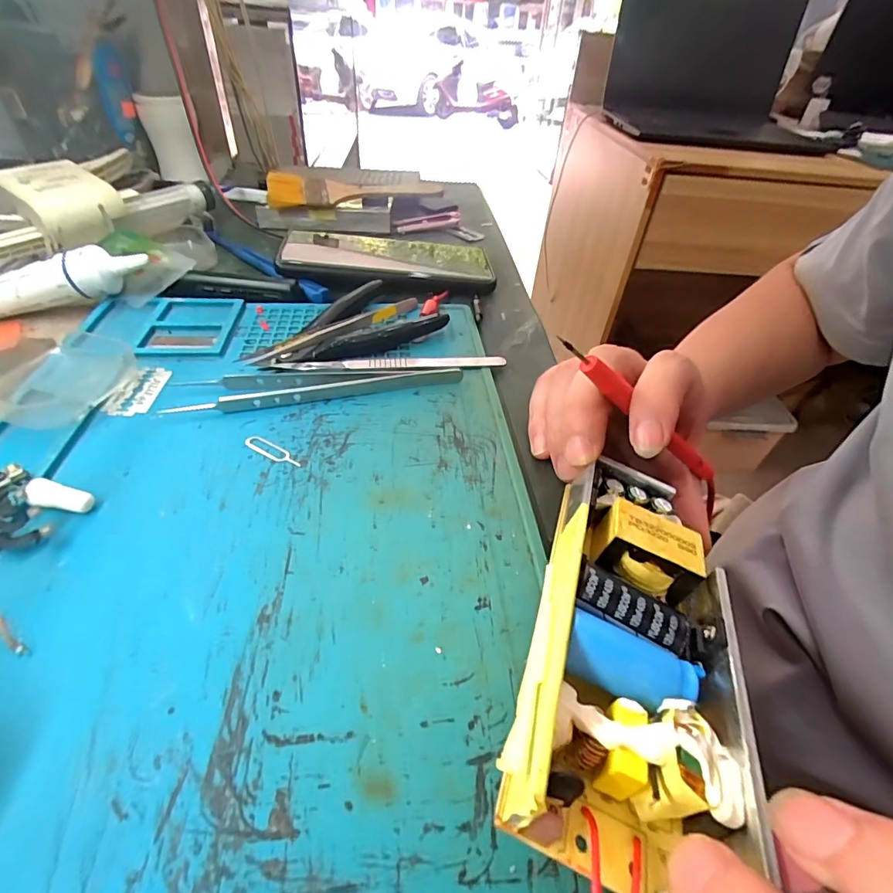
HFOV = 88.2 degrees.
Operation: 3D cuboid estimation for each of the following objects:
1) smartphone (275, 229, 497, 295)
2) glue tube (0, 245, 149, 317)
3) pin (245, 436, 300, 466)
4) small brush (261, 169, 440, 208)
[{"bbox_3d":[-0.048,-0.152,0.374,0.162,0.014,0.085,-2,44,-8],"label":"smartphone"},{"bbox_3d":[-0.256,-0.099,0.289,0.125,0.026,0.023,-21,48,-8],"label":"glue tube"},{"bbox_3d":[-0.083,0.002,0.221,0.033,0.004,0.009,24,51,15],"label":"pin"},{"bbox_3d":[-0.092,-0.254,0.450,0.160,0.012,0.066,-16,54,-20],"label":"small brush"}]

